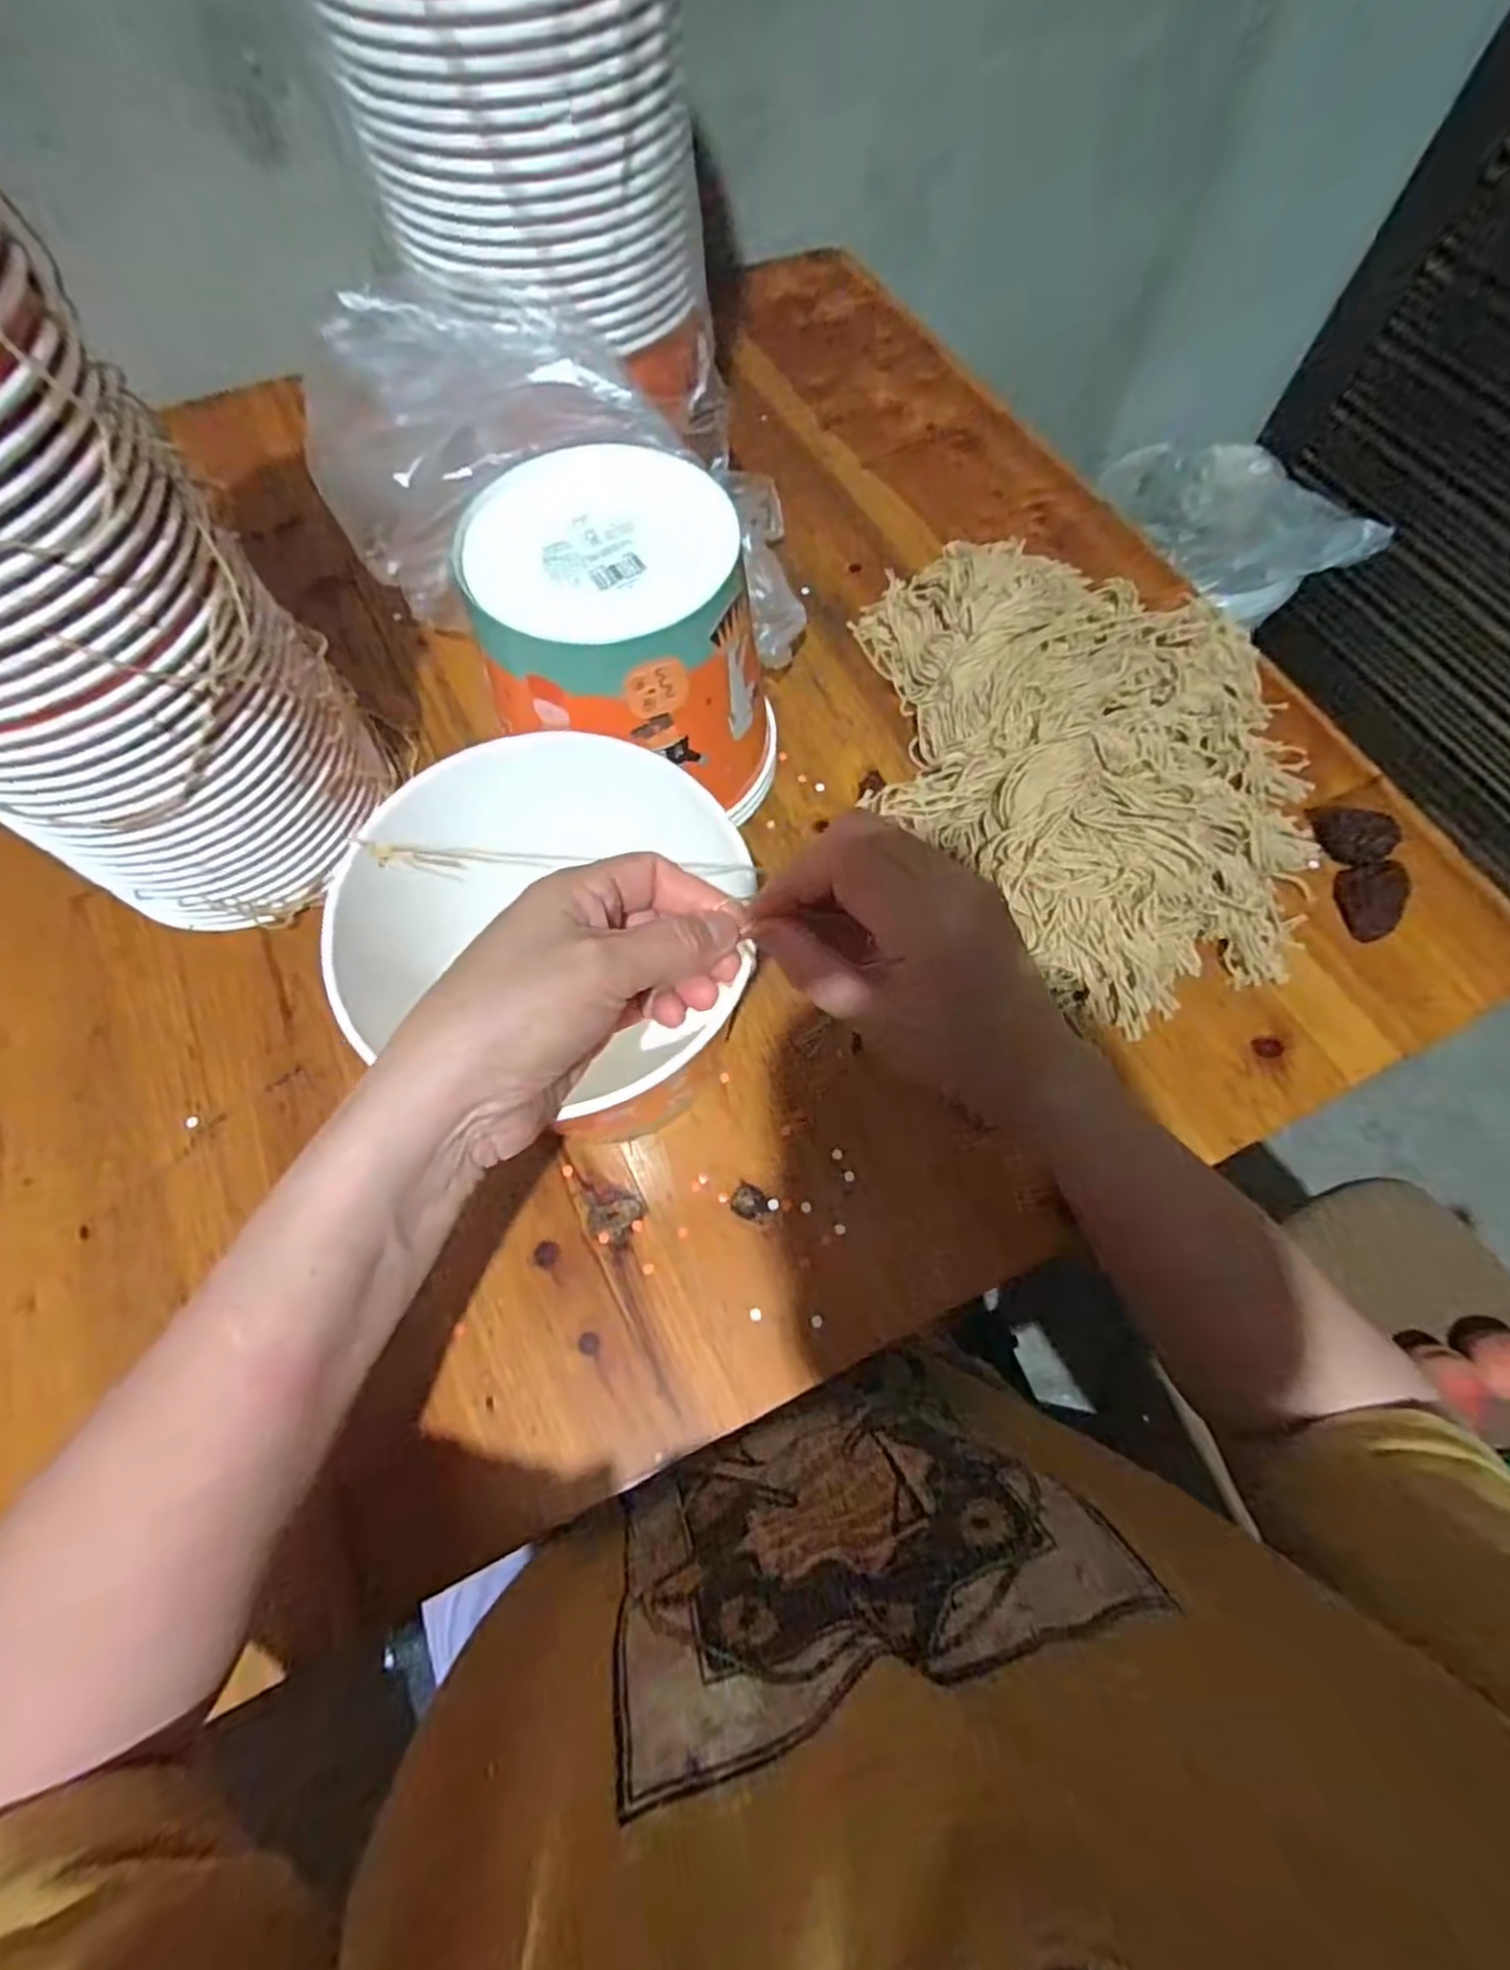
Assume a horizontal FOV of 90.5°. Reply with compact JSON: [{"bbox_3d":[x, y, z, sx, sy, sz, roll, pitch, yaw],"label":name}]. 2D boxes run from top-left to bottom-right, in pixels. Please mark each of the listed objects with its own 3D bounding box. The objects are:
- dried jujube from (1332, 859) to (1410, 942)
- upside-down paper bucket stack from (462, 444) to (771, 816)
[{"bbox_3d":[0.351,-0.048,0.422,0.030,0.017,0.041,-3,71,-1],"label":"dried jujube"},{"bbox_3d":[-0.073,-0.170,0.414,0.131,0.154,0.155,-22,69,-9],"label":"upside-down paper bucket stack"}]

